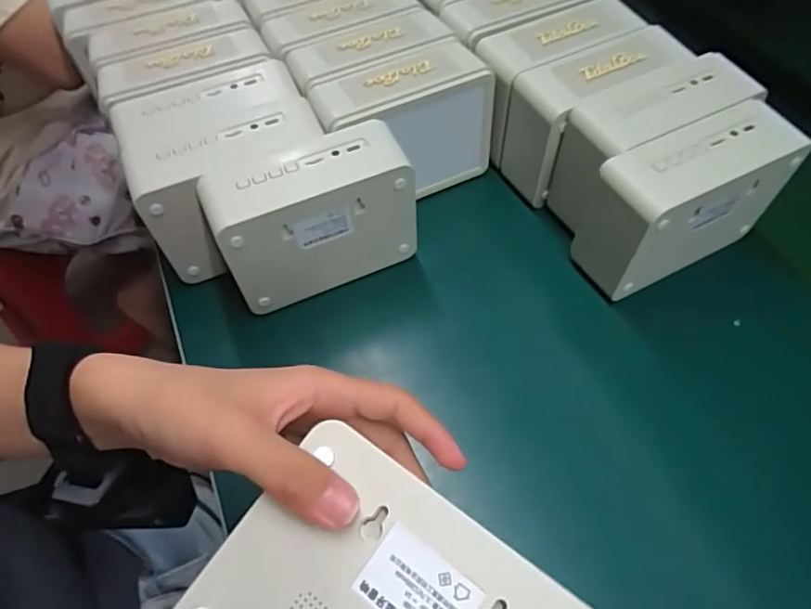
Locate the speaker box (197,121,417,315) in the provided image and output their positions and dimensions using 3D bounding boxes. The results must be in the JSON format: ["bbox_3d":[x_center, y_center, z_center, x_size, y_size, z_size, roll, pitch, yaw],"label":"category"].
[{"bbox_3d":[-0.066,-0.059,0.410,0.137,0.112,0.052,-22,58,-13],"label":"speaker box"}]

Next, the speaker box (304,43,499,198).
[{"bbox_3d":[0.001,-0.141,0.461,0.139,0.114,0.061,-20,57,-12],"label":"speaker box"}]

